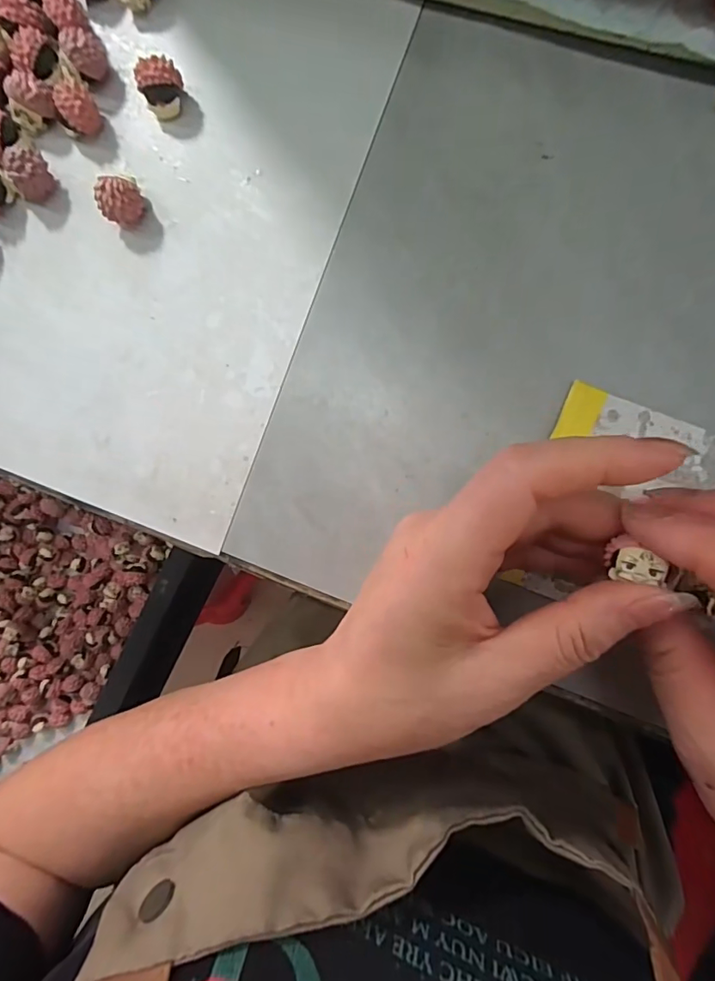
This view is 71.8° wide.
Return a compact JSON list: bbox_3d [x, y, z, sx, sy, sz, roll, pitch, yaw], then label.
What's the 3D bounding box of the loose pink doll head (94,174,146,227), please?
[{"bbox_3d":[-0.110,-0.133,0.229,0.017,0.020,0.015,-7,88,6],"label":"loose pink doll head"}]

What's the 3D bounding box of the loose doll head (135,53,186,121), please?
[{"bbox_3d":[-0.089,-0.186,0.229,0.020,0.019,0.016,-30,86,5],"label":"loose doll head"}]

